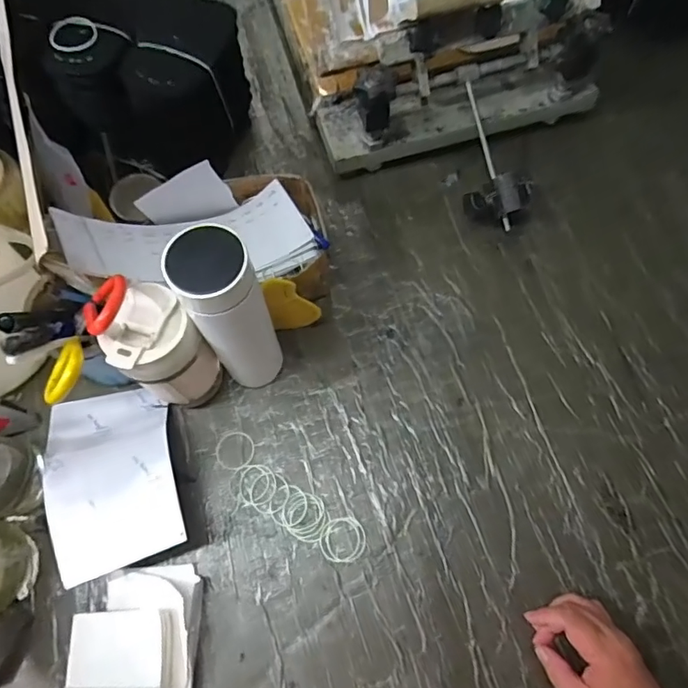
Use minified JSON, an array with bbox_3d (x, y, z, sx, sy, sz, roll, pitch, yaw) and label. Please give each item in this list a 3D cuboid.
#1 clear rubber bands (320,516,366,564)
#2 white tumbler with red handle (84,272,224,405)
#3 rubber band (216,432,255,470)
[{"bbox_3d":[-0.001,0.201,0.511,0.046,0.004,0.043,0,69,0],"label":"clear rubber bands"},{"bbox_3d":[-0.177,0.006,0.487,0.072,0.197,0.076,0,69,0],"label":"white tumbler with red handle"},{"bbox_3d":[-0.120,0.118,0.547,0.041,0.004,0.041,0,69,0],"label":"rubber band"}]

